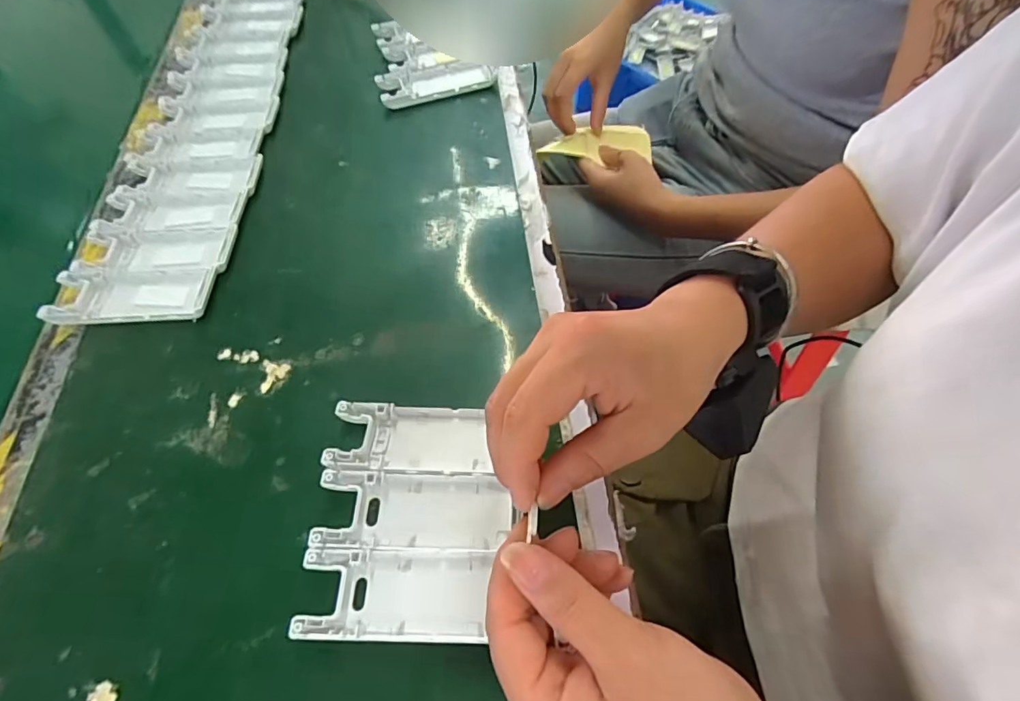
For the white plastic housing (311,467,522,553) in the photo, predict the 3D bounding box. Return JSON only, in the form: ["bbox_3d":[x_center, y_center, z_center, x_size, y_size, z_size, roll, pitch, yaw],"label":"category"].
[{"bbox_3d":[-0.047,0.081,0.261,0.098,0.011,0.038,0,58,2],"label":"white plastic housing"}]

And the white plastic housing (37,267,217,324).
[{"bbox_3d":[-0.249,-0.038,0.338,0.099,0.013,0.042,-4,58,0],"label":"white plastic housing"}]

